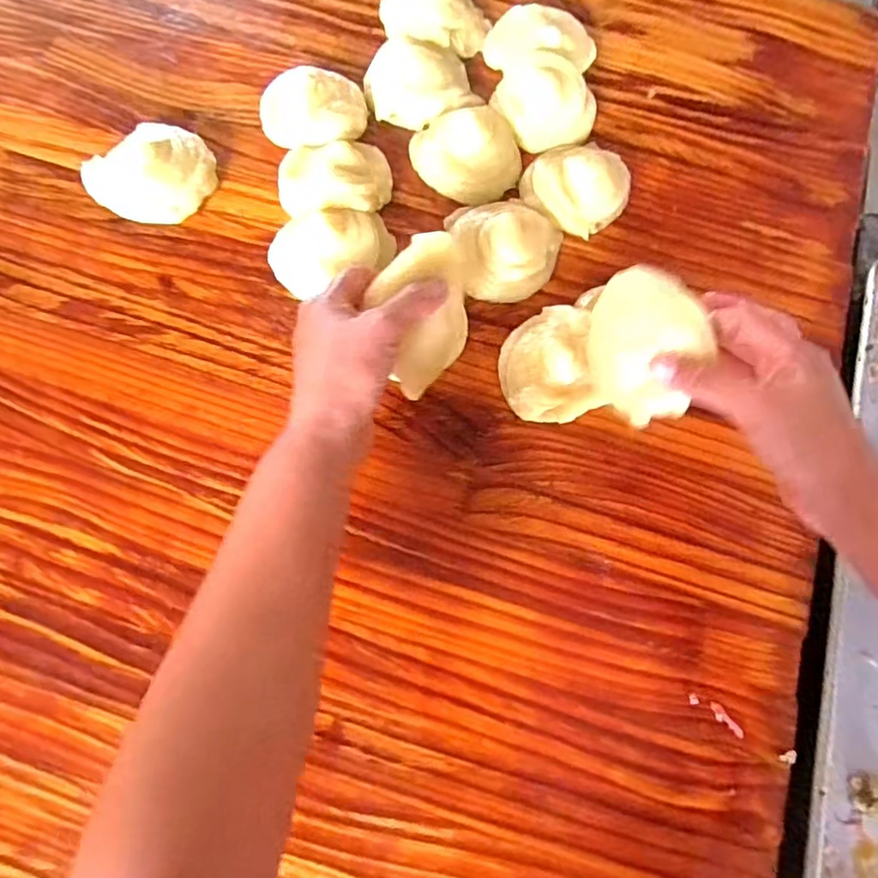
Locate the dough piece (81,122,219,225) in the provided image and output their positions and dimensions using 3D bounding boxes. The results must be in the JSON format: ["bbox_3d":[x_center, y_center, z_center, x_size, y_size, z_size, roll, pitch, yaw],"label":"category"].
[{"bbox_3d":[-0.216,-0.202,0.458,0.085,0.030,0.079,1,72,-2],"label":"dough piece"}]

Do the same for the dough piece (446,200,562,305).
[{"bbox_3d":[0.052,-0.146,0.452,0.081,0.034,0.081,-12,73,-6],"label":"dough piece"}]

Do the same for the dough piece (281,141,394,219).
[{"bbox_3d":[-0.077,-0.194,0.459,0.084,0.036,0.071,-8,73,-5],"label":"dough piece"}]

